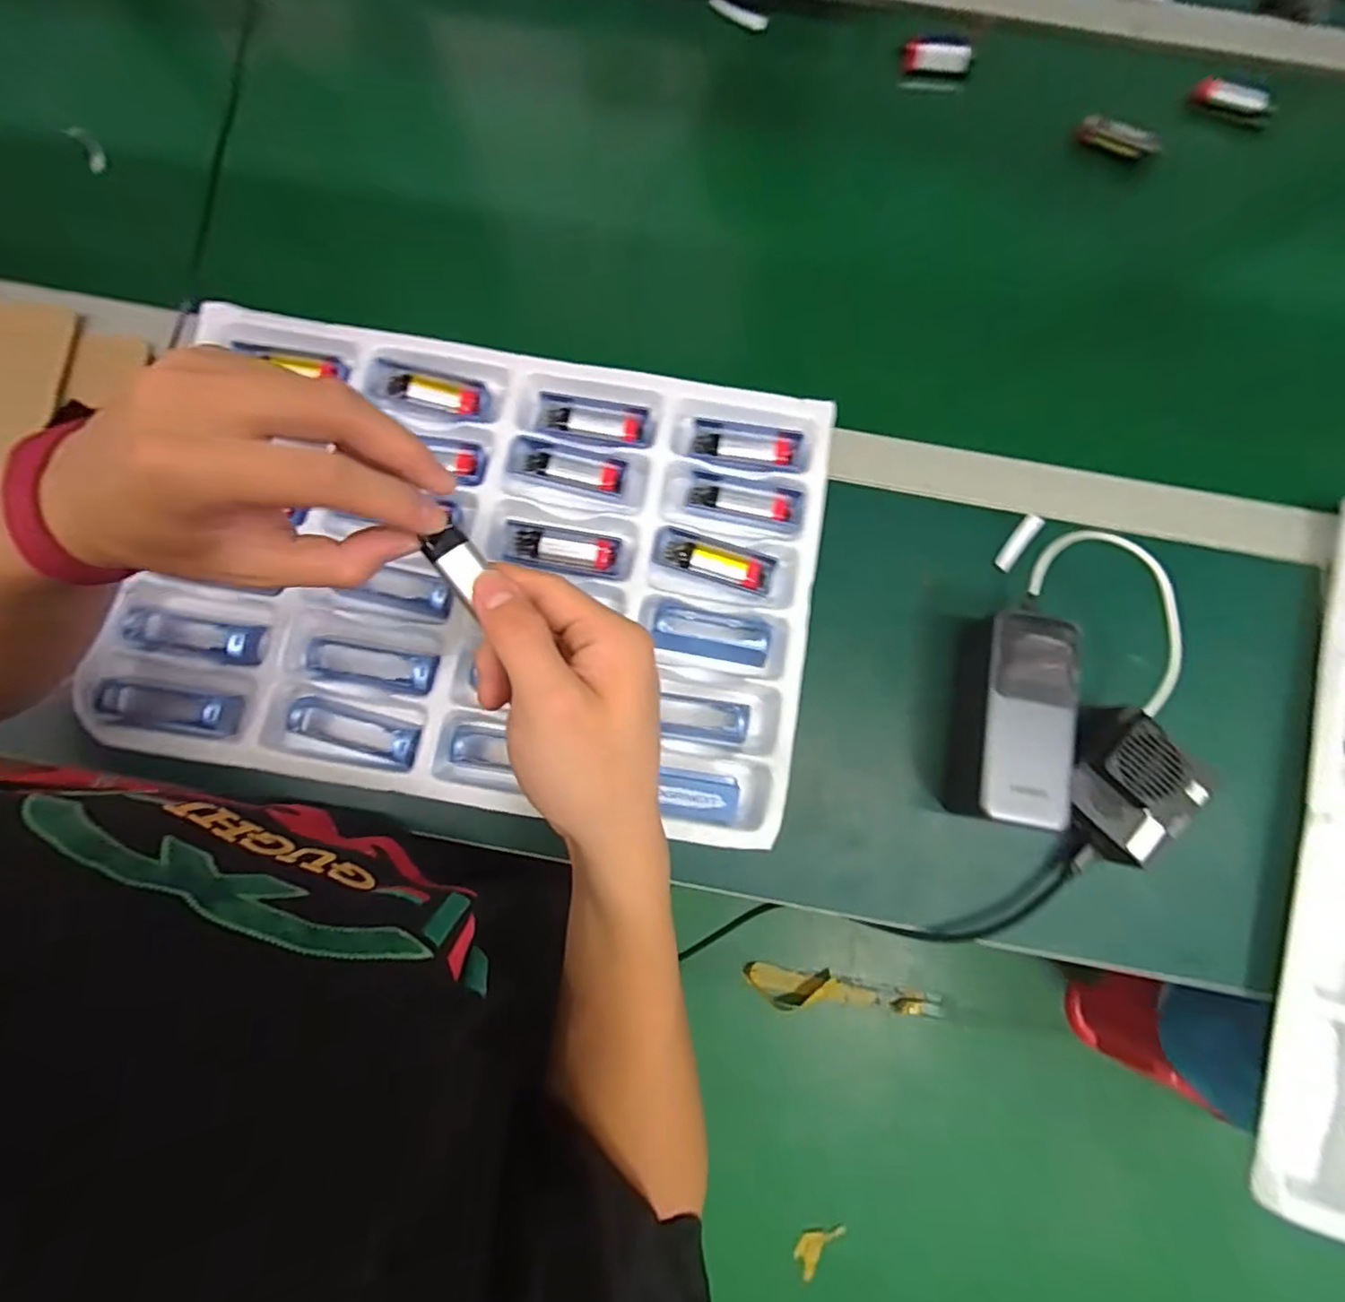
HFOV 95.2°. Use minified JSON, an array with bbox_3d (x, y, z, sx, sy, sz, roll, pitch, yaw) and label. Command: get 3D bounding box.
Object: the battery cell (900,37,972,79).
[{"bbox_3d":[0.225,-0.508,0.523,0.056,0.019,0.018,10,80,1],"label":"battery cell"}]

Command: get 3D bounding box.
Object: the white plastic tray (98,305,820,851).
[{"bbox_3d":[-0.129,-0.049,0.420,0.441,0.033,0.340,10,80,1],"label":"white plastic tray"}]

